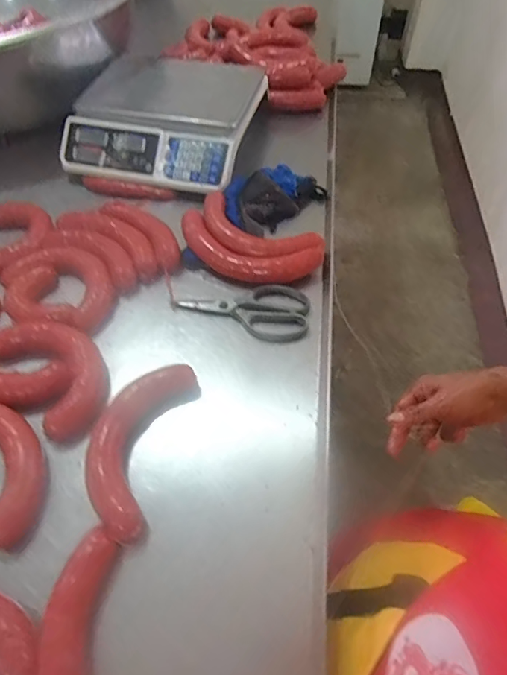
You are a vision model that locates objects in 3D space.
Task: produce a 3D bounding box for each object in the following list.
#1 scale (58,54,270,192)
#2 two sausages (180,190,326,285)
[{"bbox_3d":[-0.167,-0.440,0.884,0.330,0.090,0.338,13,55,8],"label":"scale"},{"bbox_3d":[-0.008,-0.151,0.719,0.233,0.038,0.125,25,58,16],"label":"two sausages"}]

